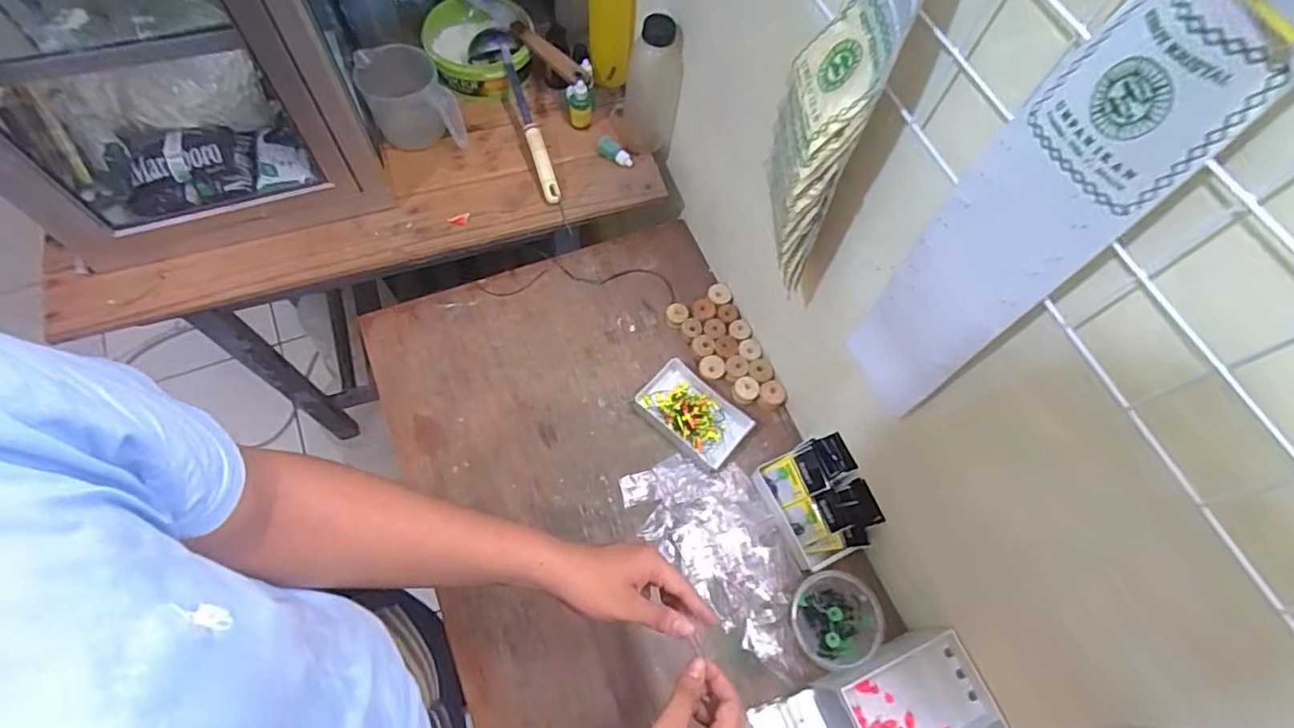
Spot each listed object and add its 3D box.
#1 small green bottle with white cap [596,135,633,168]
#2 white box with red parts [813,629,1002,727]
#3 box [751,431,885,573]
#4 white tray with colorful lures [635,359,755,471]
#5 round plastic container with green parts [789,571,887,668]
[{"bbox_3d":[-0.046,-0.308,0.882,0.063,0.021,0.027,32,67,9],"label":"small green bottle with white cap"},{"bbox_3d":[0.272,0.358,0.648,0.158,0.083,0.091,-21,70,-14],"label":"white box with red parts"},{"bbox_3d":[0.208,0.166,0.737,0.099,0.071,0.135,-22,70,-14],"label":"box"},{"bbox_3d":[0.064,0.061,0.802,0.141,0.025,0.090,41,72,14],"label":"white tray with colorful lures"},{"bbox_3d":[0.216,0.293,0.701,0.101,0.040,0.098,2,66,-5],"label":"round plastic container with green parts"}]

